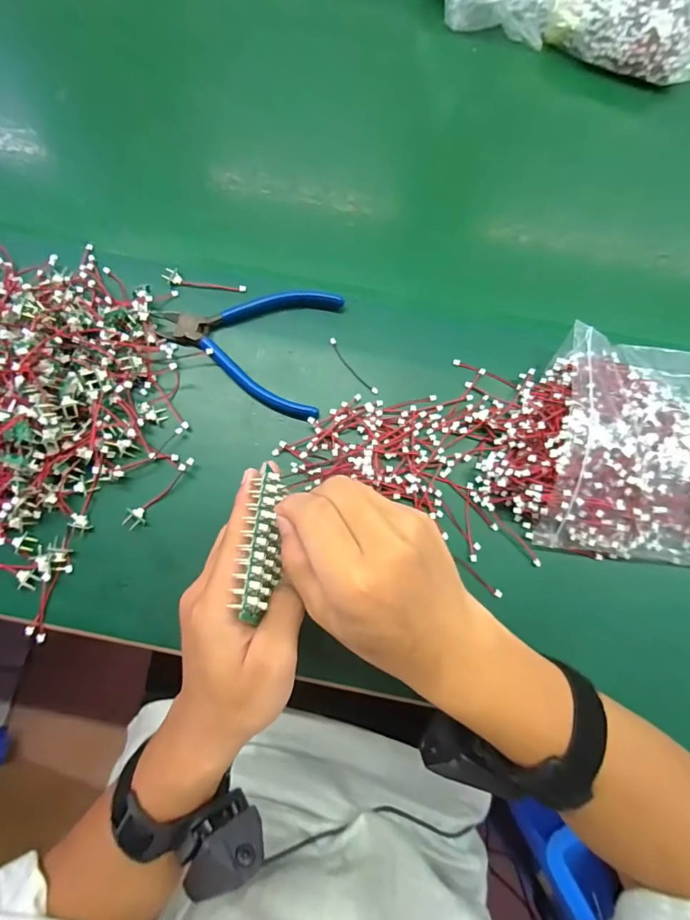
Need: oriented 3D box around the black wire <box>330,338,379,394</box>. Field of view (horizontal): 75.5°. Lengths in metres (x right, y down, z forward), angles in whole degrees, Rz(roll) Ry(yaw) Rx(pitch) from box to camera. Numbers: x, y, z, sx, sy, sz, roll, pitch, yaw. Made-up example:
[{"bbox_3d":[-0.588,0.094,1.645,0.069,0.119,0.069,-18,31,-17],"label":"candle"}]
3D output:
[{"bbox_3d":[0.006,-0.075,0.353,0.008,0.004,0.058,-38,80,-9],"label":"black wire"}]

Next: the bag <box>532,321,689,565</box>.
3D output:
[{"bbox_3d":[0.273,-0.003,0.318,0.240,0.042,0.158,9,76,1],"label":"bag"}]

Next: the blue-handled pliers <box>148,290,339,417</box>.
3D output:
[{"bbox_3d":[-0.081,-0.094,0.353,0.141,0.012,0.105,11,76,2],"label":"blue-handled pliers"}]

